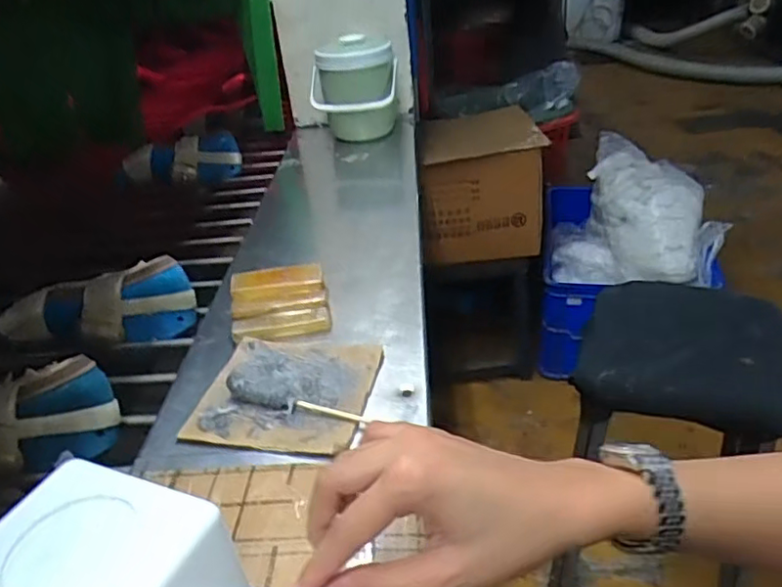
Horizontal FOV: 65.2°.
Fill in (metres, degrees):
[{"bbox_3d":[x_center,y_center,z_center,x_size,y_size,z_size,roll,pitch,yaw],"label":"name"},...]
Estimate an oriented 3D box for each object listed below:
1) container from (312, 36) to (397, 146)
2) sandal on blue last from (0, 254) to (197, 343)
[{"bbox_3d":[-0.064,-0.356,1.091,0.145,0.182,0.116,-7,33,-1],"label":"container"},{"bbox_3d":[-0.340,0.014,0.723,0.204,0.074,0.060,-7,33,-1],"label":"sandal on blue last"}]

